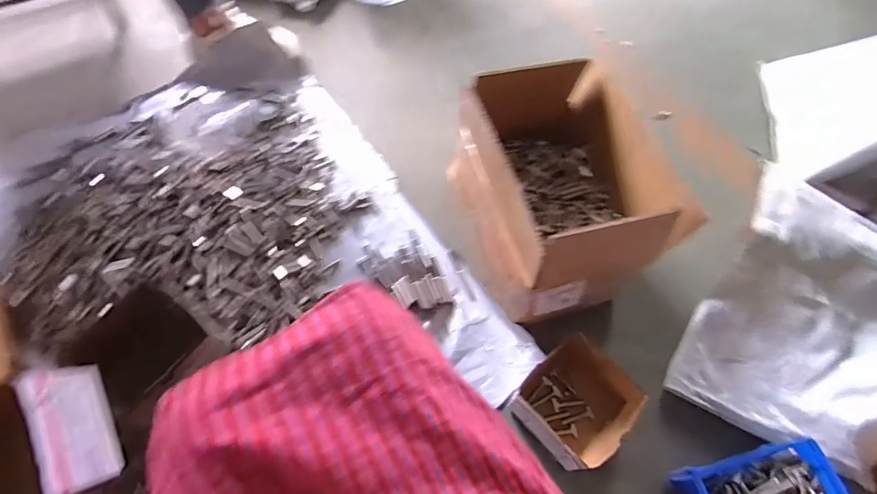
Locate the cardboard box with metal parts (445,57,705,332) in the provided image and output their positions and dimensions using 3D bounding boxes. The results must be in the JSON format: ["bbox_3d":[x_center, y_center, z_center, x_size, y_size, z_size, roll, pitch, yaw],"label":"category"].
[{"bbox_3d":[0.193,-0.103,0.737,0.259,0.228,0.350,-16,60,-10],"label":"cardboard box with metal parts"}]

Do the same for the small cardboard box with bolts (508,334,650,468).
[{"bbox_3d":[0.215,0.238,0.689,0.157,0.079,0.147,-38,66,-21],"label":"small cardboard box with bolts"}]

